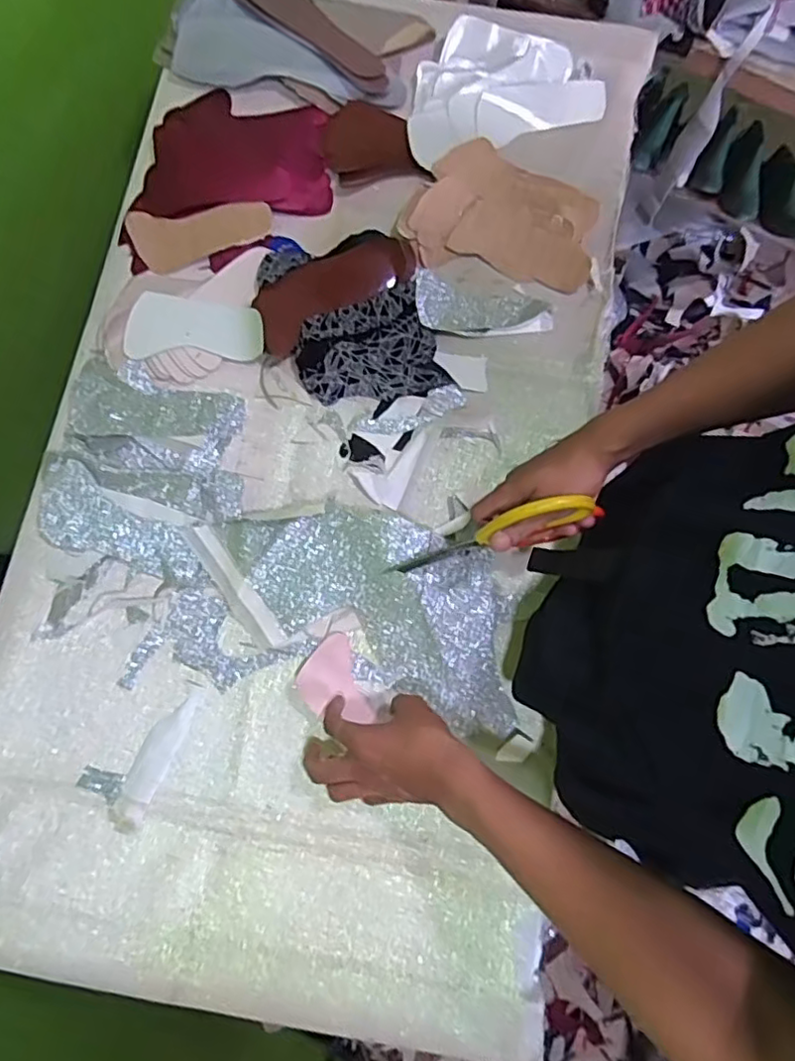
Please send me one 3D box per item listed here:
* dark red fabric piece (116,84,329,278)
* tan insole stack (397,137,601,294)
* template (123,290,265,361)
[{"bbox_3d":[-0.197,-0.427,0.753,0.220,0.024,0.248,13,80,-3],"label":"dark red fabric piece"},{"bbox_3d":[0.123,-0.375,0.727,0.224,0.054,0.132,12,77,3],"label":"tan insole stack"},{"bbox_3d":[-0.229,-0.230,0.691,0.154,0.008,0.069,2,99,1],"label":"template"}]

